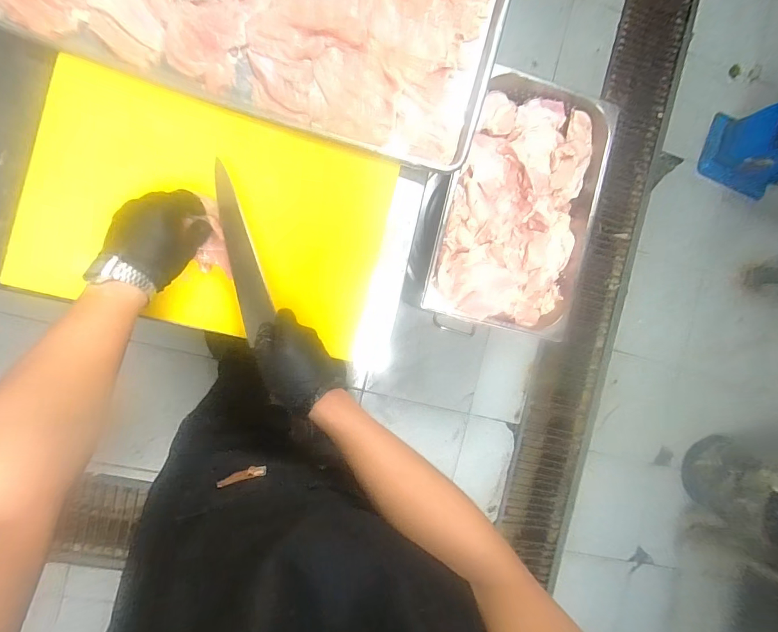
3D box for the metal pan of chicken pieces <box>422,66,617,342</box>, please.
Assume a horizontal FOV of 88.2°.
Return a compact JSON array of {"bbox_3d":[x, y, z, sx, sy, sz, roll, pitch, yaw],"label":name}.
[{"bbox_3d":[0.282,-0.231,0.860,0.329,0.087,0.544,13,90,-10],"label":"metal pan of chicken pieces"}]

